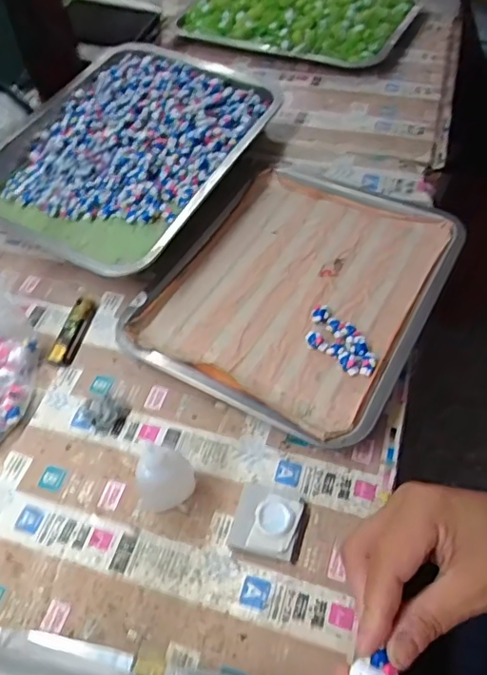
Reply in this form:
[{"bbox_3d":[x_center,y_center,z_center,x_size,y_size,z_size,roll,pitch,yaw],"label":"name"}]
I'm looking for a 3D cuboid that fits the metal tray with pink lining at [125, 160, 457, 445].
[{"bbox_3d":[0.054,-0.055,0.556,0.261,0.036,0.308,25,59,21],"label":"metal tray with pink lining"}]

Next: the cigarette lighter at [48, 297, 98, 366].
[{"bbox_3d":[-0.170,-0.007,0.546,0.022,0.015,0.079,10,54,12],"label":"cigarette lighter"}]

